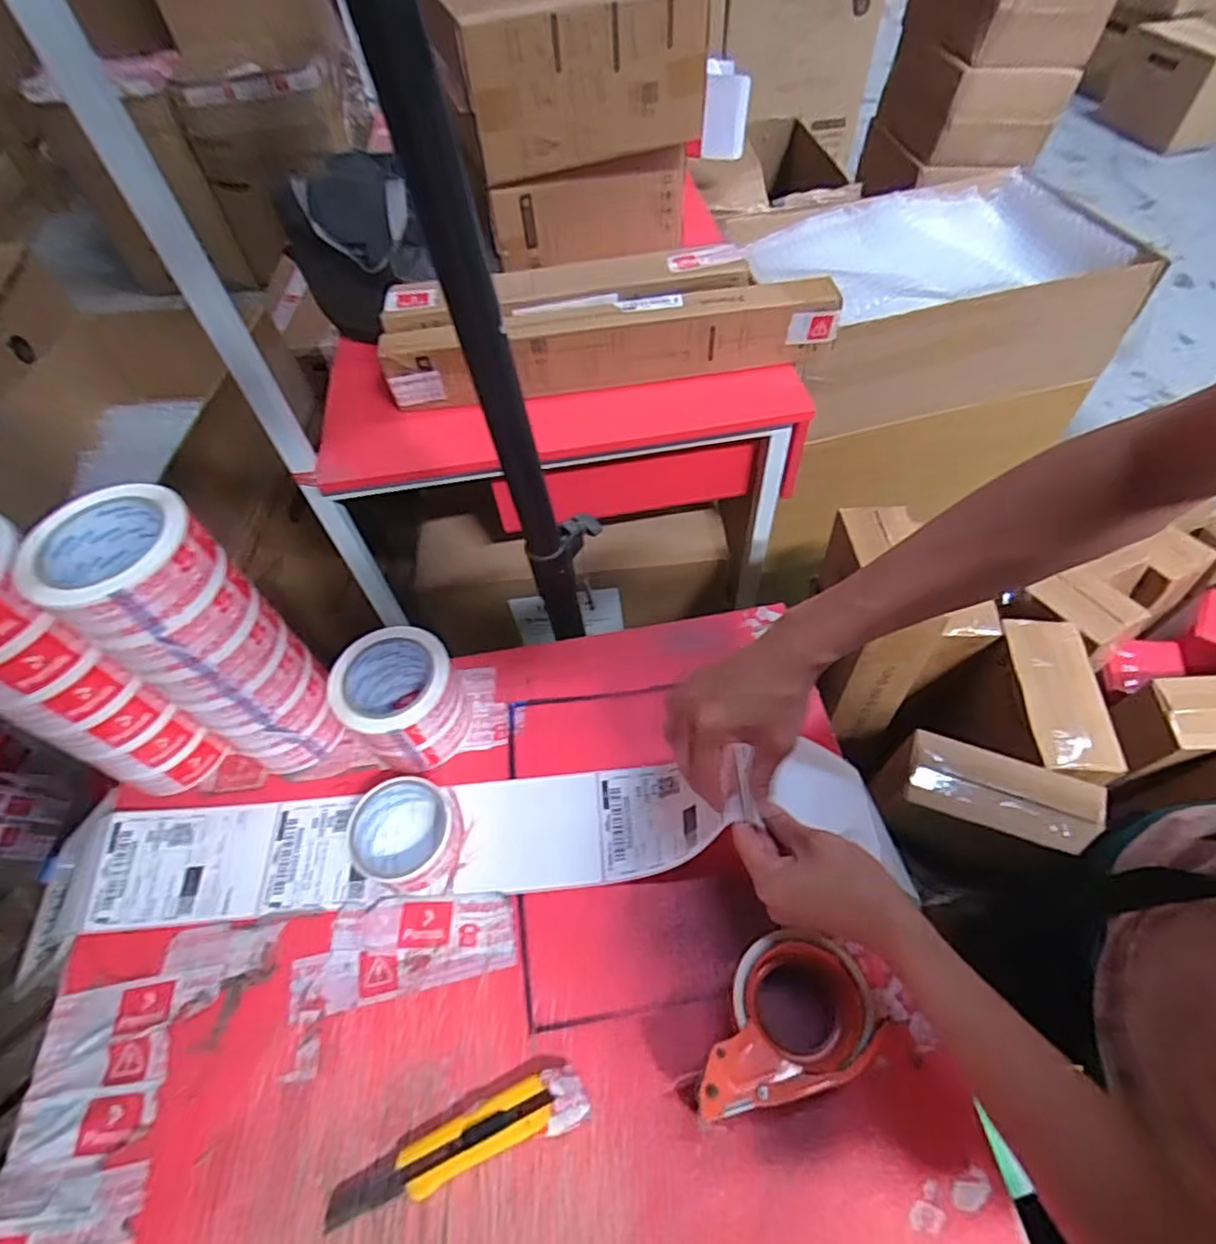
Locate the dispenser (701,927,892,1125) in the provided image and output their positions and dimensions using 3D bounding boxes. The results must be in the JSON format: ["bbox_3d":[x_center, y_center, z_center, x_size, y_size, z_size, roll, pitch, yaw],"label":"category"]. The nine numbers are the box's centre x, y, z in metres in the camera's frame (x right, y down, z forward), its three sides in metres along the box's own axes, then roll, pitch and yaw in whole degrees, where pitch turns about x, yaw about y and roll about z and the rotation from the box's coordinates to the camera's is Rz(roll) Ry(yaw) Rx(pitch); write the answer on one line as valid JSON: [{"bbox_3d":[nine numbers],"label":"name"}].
[{"bbox_3d":[0.121,0.285,0.461,0.135,0.062,0.092,-17,56,-6],"label":"dispenser"}]

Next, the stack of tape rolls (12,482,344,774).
[{"bbox_3d":[-0.320,0.028,0.539,0.103,0.288,0.092,-40,62,-21],"label":"stack of tape rolls"}]

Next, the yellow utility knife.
[{"bbox_3d":[-0.107,0.371,0.451,0.188,0.020,0.036,-20,56,-8],"label":"yellow utility knife"}]

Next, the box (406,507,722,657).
[{"bbox_3d":[-0.068,-0.083,1.258,0.585,0.235,0.202,-4,55,1],"label":"box"}]

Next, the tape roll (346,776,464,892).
[{"bbox_3d":[-0.180,0.186,0.563,0.093,0.047,0.089,-3,56,4],"label":"tape roll"}]

